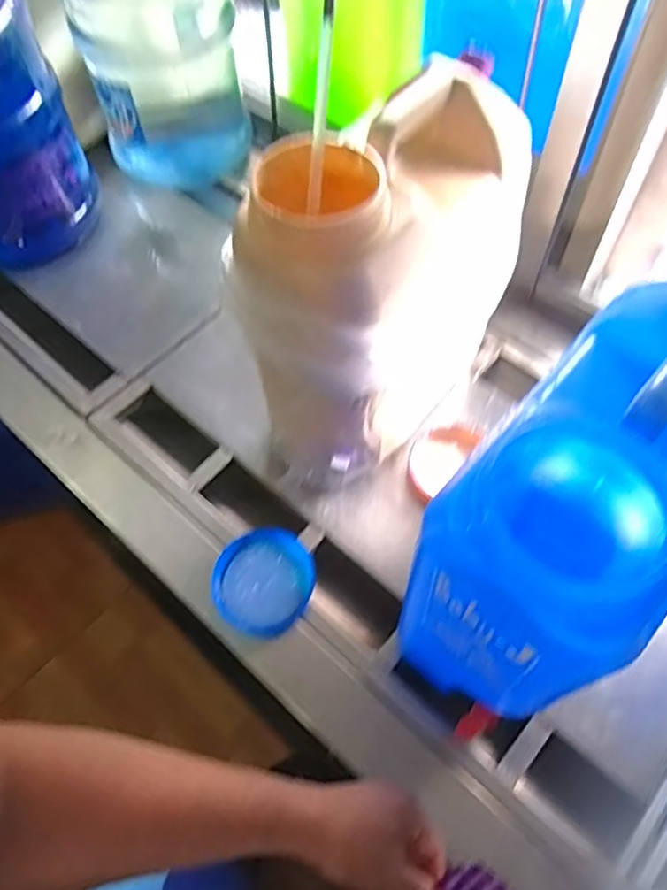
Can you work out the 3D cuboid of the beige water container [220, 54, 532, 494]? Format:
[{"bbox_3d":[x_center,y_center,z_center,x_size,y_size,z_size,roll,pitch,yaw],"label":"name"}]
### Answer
[{"bbox_3d":[0.059,-0.159,0.730,0.163,0.410,0.333,36,68,20],"label":"beige water container"}]

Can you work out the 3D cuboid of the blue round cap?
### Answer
[{"bbox_3d":[-0.086,0.173,0.792,0.123,0.025,0.127,-1,61,2],"label":"blue round cap"}]

